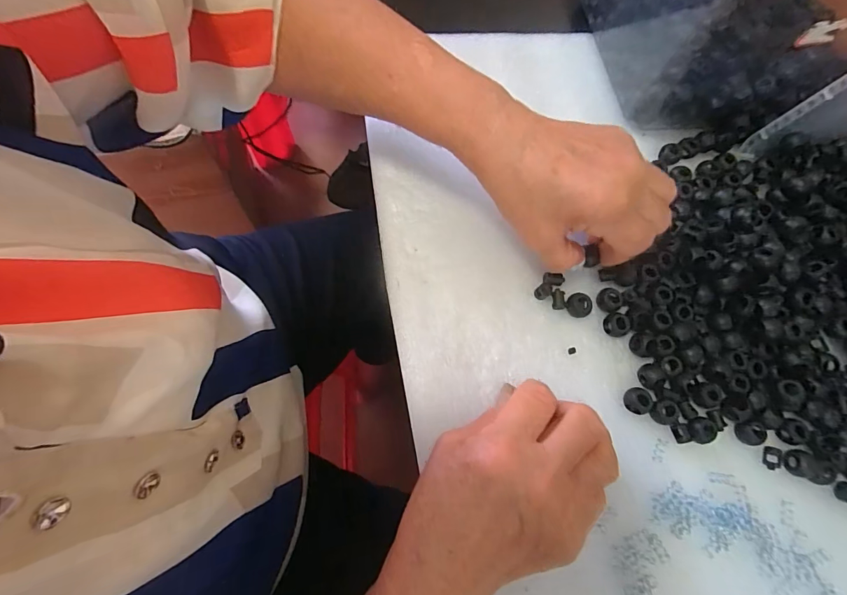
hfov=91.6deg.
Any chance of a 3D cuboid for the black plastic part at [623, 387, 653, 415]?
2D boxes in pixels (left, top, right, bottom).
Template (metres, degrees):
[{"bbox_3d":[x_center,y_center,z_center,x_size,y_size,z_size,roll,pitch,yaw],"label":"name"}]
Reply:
[{"bbox_3d":[0.146,0.070,0.280,0.017,0.010,0.016,2,72,-6],"label":"black plastic part"}]

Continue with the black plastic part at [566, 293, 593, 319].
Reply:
[{"bbox_3d":[0.111,0.006,0.296,0.017,0.011,0.016,2,72,-6],"label":"black plastic part"}]

